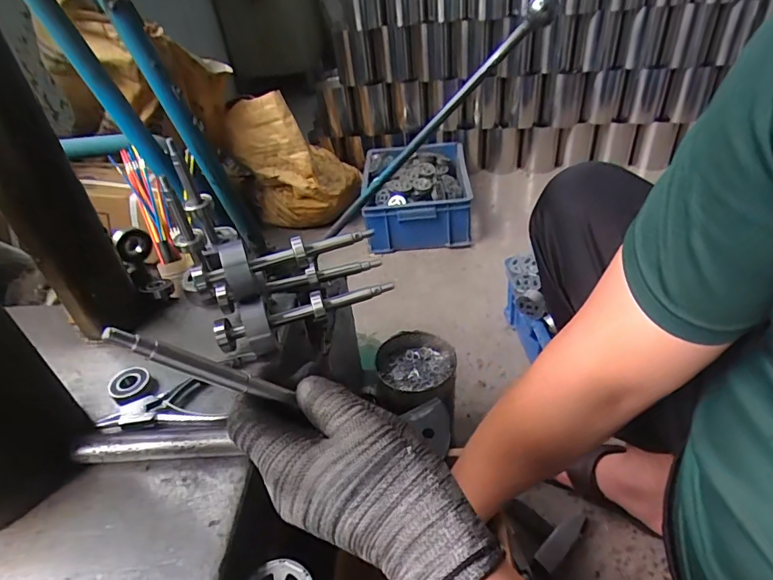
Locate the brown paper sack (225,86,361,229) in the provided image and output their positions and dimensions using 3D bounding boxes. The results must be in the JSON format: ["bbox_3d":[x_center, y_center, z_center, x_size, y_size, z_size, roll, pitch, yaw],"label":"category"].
[{"bbox_3d":[-0.254,-0.390,1.408,0.334,0.401,0.324,-15,39,-9],"label":"brown paper sack"}]

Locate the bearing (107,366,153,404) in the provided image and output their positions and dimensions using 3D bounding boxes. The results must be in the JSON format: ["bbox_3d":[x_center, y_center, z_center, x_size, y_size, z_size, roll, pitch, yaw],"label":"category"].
[{"bbox_3d":[-0.225,0.083,0.424,0.033,0.011,0.036,-31,44,-26],"label":"bearing"}]

